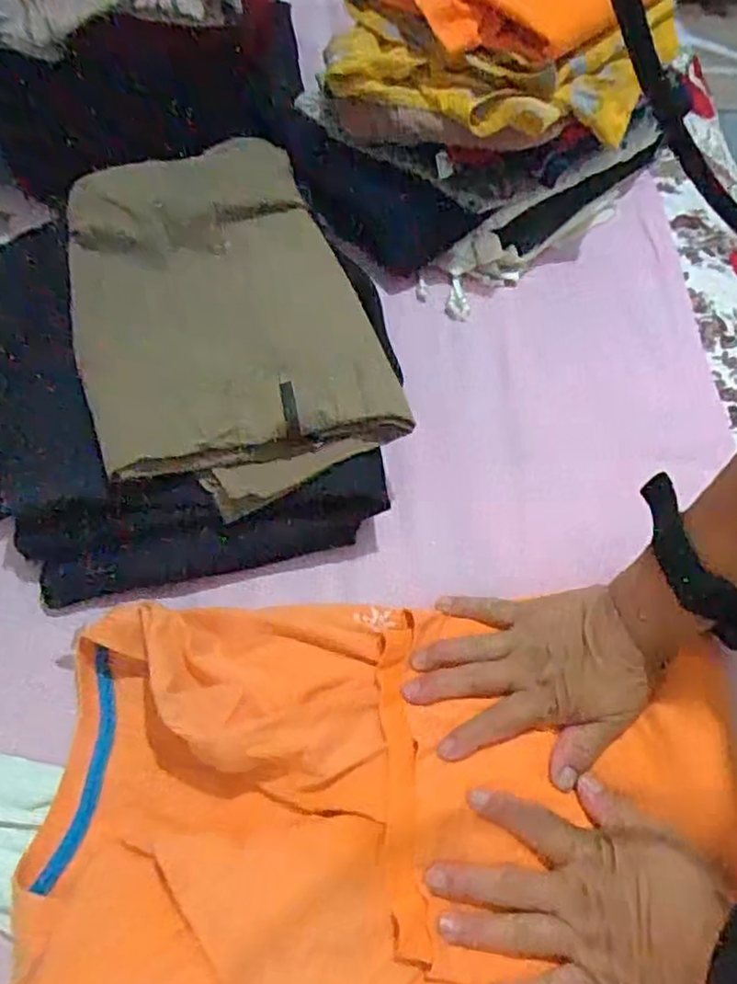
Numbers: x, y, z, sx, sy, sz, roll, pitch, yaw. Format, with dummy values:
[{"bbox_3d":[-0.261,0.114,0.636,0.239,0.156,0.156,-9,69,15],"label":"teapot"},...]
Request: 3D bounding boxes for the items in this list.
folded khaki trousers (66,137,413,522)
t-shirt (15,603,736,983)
[{"bbox_3d":[-0.106,-0.132,0.499,0.204,0.058,0.287,-18,61,-13],"label":"folded khaki trousers"},{"bbox_3d":[0.026,0.169,0.397,0.395,0.038,0.237,-2,59,-4],"label":"t-shirt"}]

